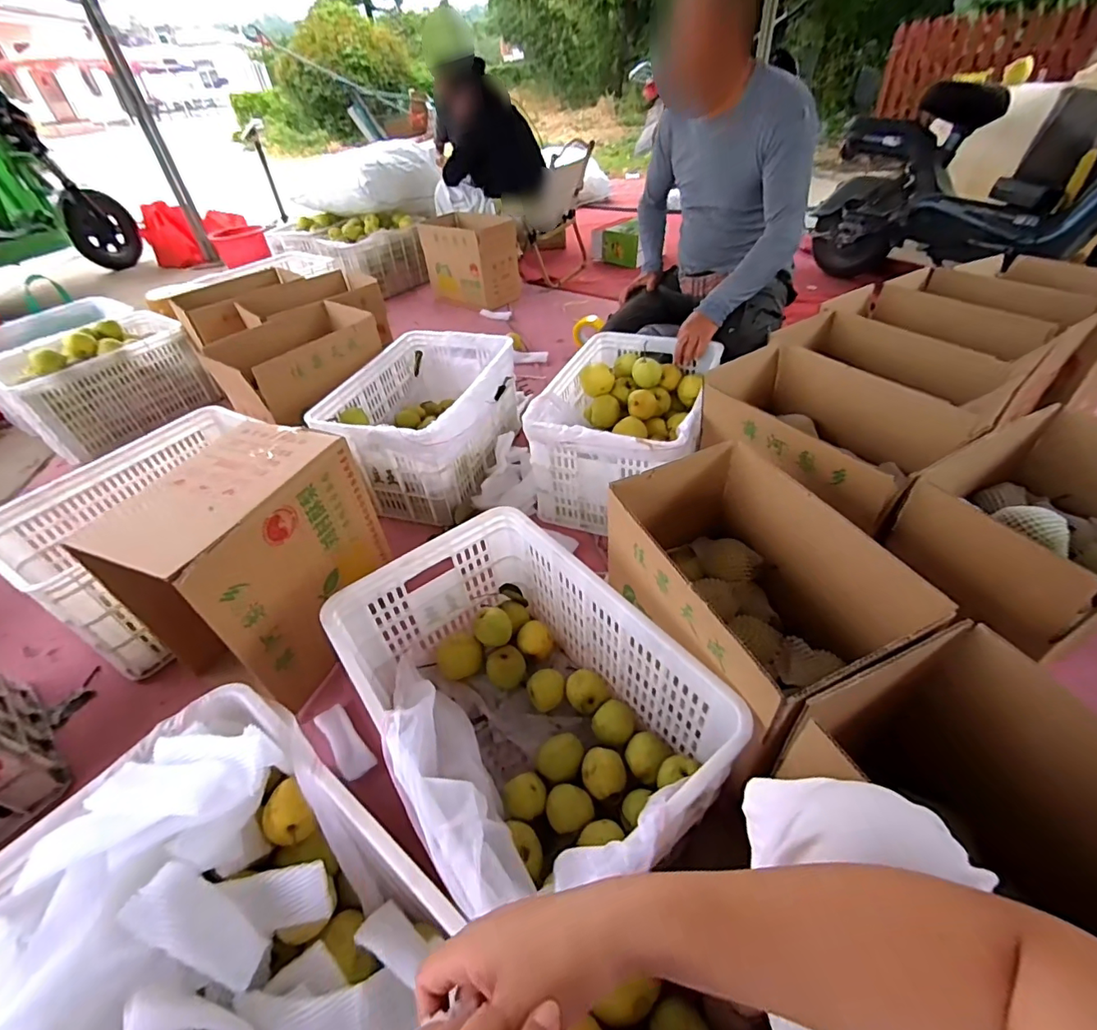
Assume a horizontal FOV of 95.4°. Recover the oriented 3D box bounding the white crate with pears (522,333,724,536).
[{"bbox_3d":[0.194,-0.219,1.272,0.365,0.281,0.513,9,44,16],"label":"white crate with pears"}]

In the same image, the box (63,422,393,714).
[{"bbox_3d":[-0.538,0.079,0.929,0.274,0.352,0.357,10,44,16],"label":"box"}]

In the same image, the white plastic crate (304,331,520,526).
[{"bbox_3d":[-0.337,-0.268,1.382,0.408,0.264,0.530,6,43,12],"label":"white plastic crate"}]

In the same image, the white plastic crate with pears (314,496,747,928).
[{"bbox_3d":[-0.030,0.279,0.760,0.400,0.283,0.530,-27,47,-23],"label":"white plastic crate with pears"}]

